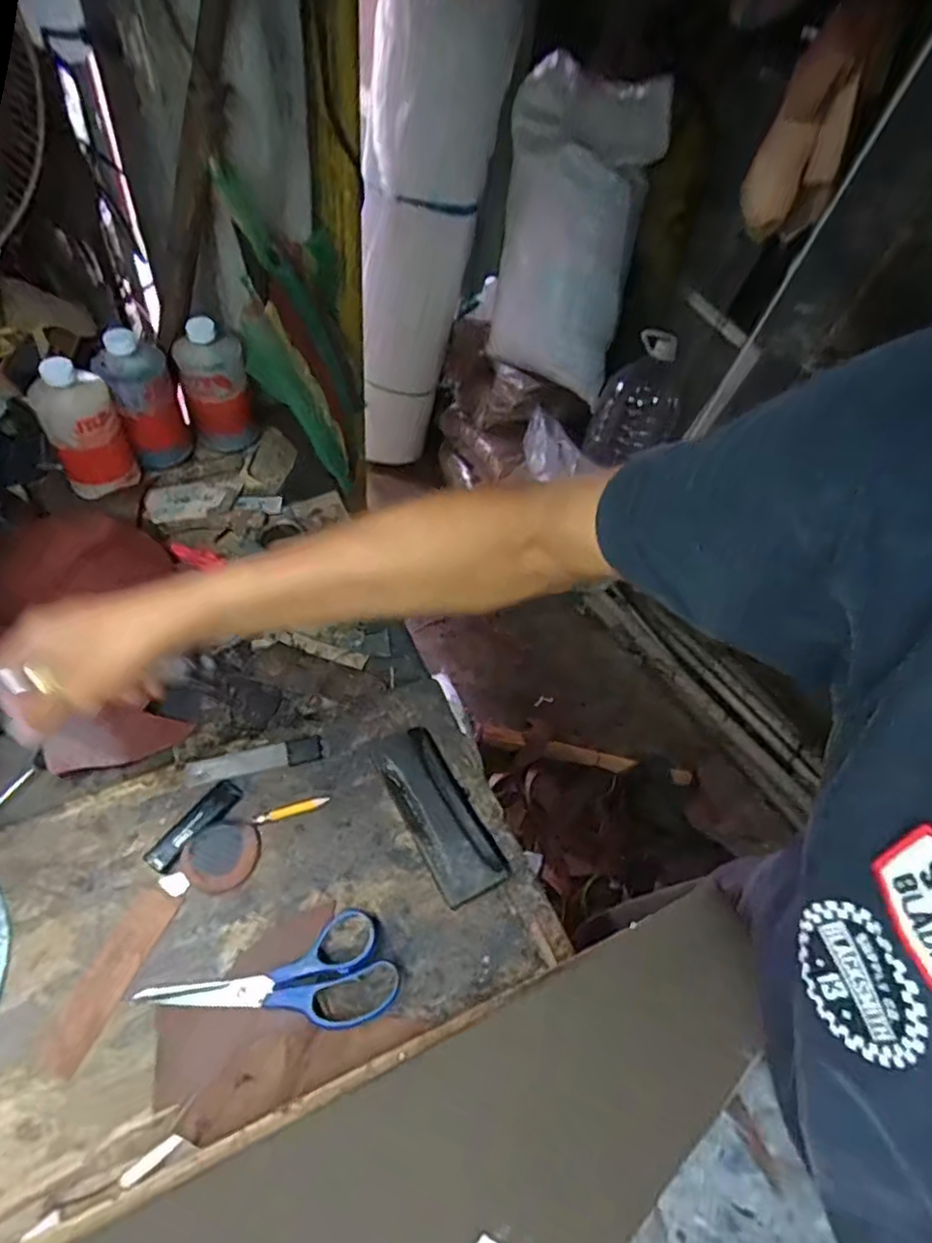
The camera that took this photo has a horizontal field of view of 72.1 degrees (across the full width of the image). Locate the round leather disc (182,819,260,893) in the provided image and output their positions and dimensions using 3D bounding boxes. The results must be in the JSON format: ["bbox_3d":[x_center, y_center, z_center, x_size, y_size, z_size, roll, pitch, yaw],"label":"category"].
[{"bbox_3d":[-0.191,0.182,0.500,0.049,0.009,0.055,43,65,-7],"label":"round leather disc"}]

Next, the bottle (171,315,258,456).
[{"bbox_3d":[-0.294,-0.277,0.762,0.075,0.158,0.078,-10,54,-13],"label":"bottle"}]

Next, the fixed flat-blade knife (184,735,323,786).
[{"bbox_3d":[-0.182,0.118,0.551,0.113,0.011,0.024,-8,54,-12],"label":"fixed flat-blade knife"}]

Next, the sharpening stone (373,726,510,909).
[{"bbox_3d":[-0.023,0.157,0.538,0.060,0.017,0.151,-23,58,-22],"label":"sharpening stone"}]

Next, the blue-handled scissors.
[{"bbox_3d":[-0.136,0.264,0.448,0.172,0.014,0.071,-17,54,-11],"label":"blue-handled scissors"}]

